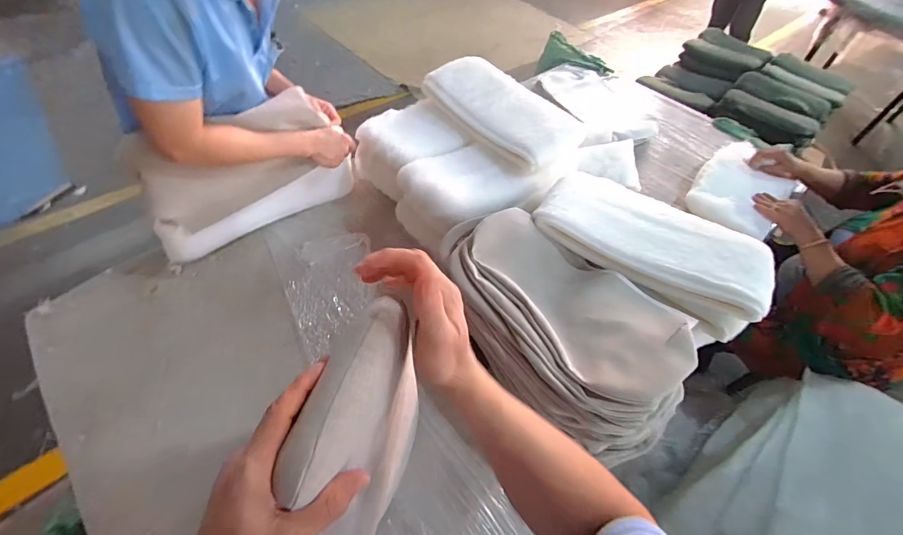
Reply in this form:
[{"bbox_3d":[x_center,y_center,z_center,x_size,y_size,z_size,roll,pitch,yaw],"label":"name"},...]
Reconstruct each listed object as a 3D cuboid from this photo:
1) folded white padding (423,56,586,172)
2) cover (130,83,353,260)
[{"bbox_3d":[0.131,-0.425,1.030,0.222,0.066,0.453,-28,59,-23],"label":"folded white padding"},{"bbox_3d":[-0.448,-0.201,0.890,0.439,0.281,0.131,-24,58,-21],"label":"cover"}]

